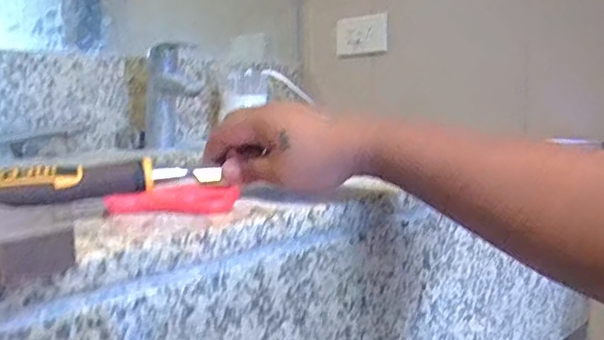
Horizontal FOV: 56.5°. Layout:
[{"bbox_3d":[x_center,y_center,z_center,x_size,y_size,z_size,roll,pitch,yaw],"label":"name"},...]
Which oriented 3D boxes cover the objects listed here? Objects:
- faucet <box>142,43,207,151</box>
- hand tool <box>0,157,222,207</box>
[{"bbox_3d":[-0.199,-0.113,0.872,0.045,0.155,0.131,-7,9,-39],"label":"faucet"},{"bbox_3d":[-0.152,0.008,0.414,0.177,0.026,0.018,-4,7,-25],"label":"hand tool"}]

